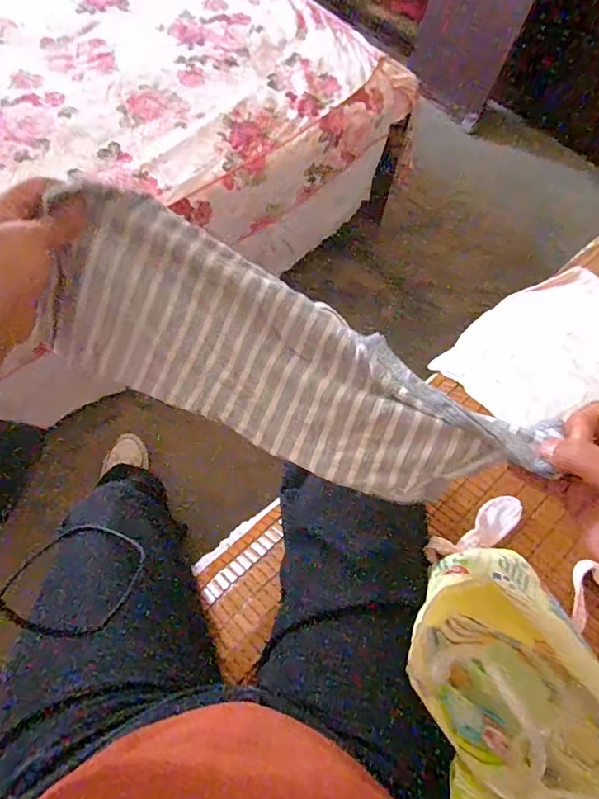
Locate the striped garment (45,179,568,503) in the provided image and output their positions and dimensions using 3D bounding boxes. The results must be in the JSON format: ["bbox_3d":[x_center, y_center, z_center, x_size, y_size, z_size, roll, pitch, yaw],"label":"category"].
[{"bbox_3d":[-0.008,-0.026,0.375,0.362,0.080,0.121,27,62,2],"label":"striped garment"}]

